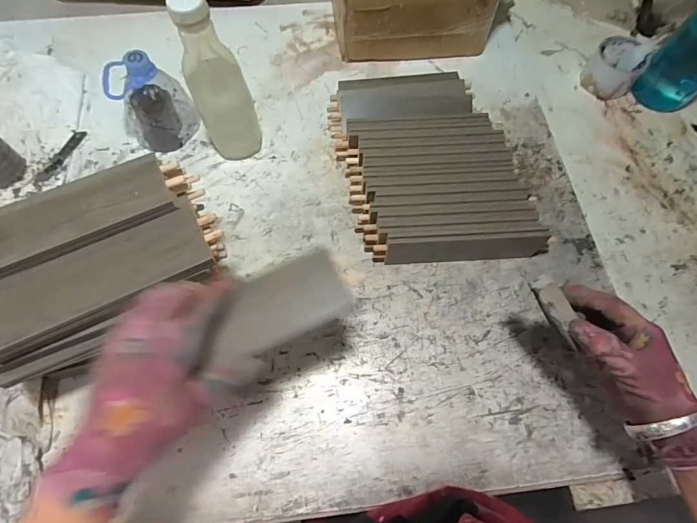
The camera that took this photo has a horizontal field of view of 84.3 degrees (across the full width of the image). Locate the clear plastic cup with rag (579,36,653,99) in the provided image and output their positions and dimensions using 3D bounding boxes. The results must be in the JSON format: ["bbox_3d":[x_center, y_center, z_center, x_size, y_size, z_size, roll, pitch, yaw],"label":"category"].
[{"bbox_3d":[0.453,-0.329,0.661,0.081,0.064,0.085,0,68,0],"label":"clear plastic cup with rag"}]

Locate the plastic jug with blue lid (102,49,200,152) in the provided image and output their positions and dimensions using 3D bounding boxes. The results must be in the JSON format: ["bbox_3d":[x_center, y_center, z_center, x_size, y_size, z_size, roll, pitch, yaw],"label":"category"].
[{"bbox_3d":[-0.285,-0.231,0.551,0.097,0.123,0.088,-30,71,-12],"label":"plastic jug with blue lid"}]

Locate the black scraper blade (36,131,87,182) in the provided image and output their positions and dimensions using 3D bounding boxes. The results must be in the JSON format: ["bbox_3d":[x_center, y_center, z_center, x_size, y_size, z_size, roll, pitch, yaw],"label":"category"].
[{"bbox_3d":[-0.435,-0.161,0.585,0.017,0.005,0.098,23,68,8],"label":"black scraper blade"}]

